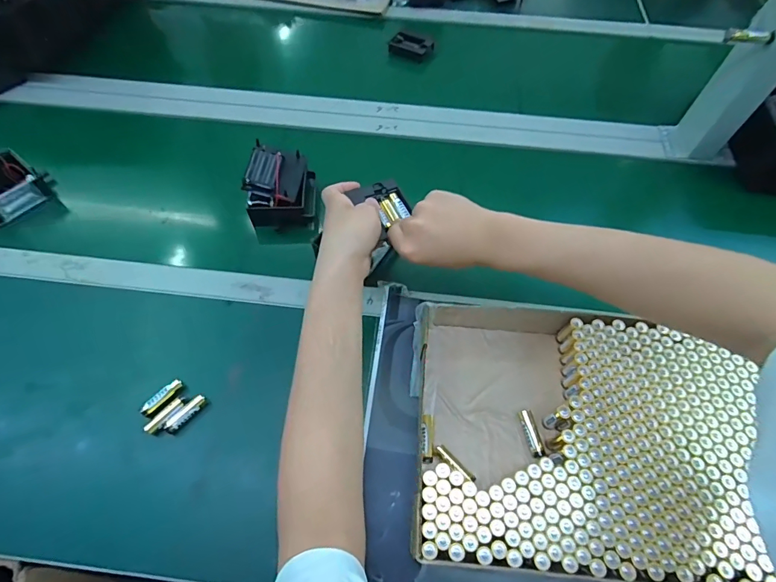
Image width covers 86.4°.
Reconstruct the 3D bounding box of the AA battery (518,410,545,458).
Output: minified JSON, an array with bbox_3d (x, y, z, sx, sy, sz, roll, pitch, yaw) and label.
[{"bbox_3d":[0.157,0.155,0.450,0.014,0.010,0.049,-8,60,-6],"label":"AA battery"}]

